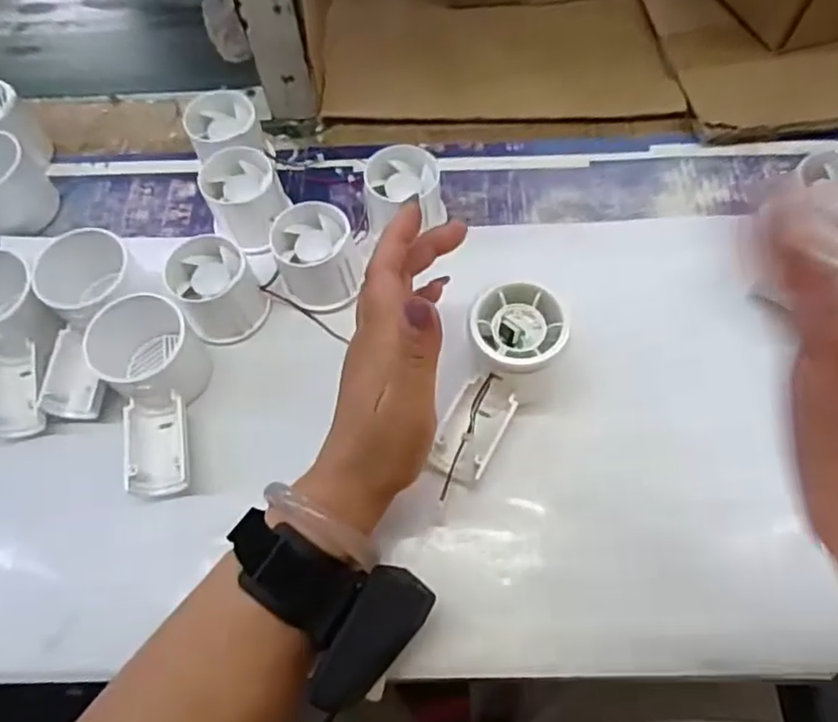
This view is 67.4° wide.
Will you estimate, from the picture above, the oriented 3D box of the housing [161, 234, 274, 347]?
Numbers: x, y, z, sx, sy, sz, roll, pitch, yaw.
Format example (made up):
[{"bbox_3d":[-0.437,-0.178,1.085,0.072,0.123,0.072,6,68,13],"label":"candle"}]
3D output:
[{"bbox_3d":[-0.133,-0.047,0.416,0.052,0.049,0.059,-31,67,-11],"label":"housing"}]

